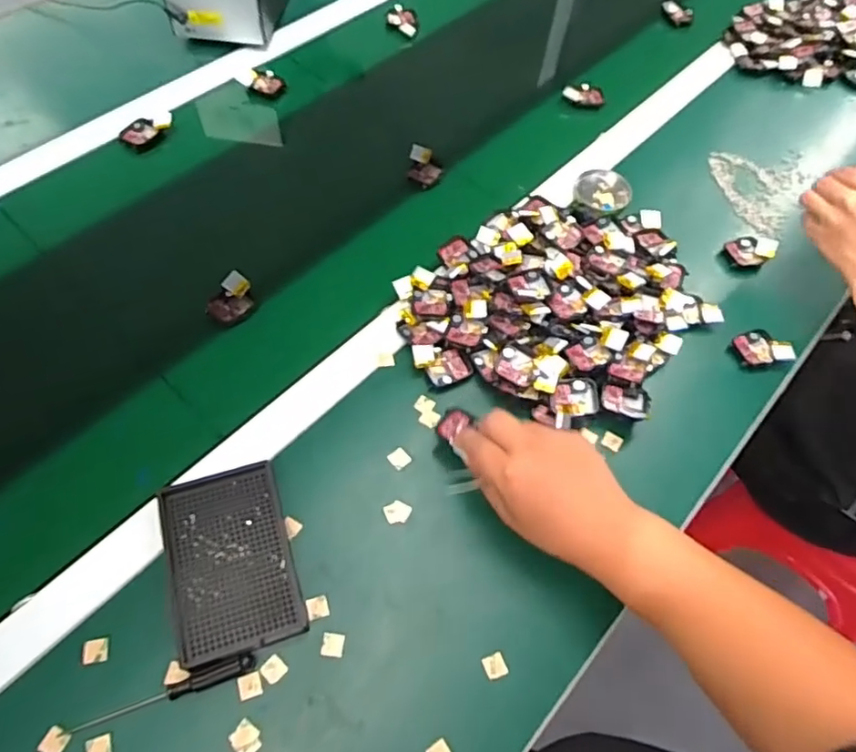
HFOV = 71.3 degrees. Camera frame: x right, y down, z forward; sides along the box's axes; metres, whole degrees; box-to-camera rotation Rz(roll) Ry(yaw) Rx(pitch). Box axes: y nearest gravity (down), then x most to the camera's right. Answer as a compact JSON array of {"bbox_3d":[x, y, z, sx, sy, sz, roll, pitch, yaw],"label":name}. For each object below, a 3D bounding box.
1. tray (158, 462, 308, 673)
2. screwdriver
[{"bbox_3d":[-0.154,0.141,0.468,0.090,0.020,0.143,-15,62,-12],"label":"tray"},{"bbox_3d":[-0.190,0.227,0.423,0.133,0.011,0.011,-17,63,-13],"label":"screwdriver"}]

